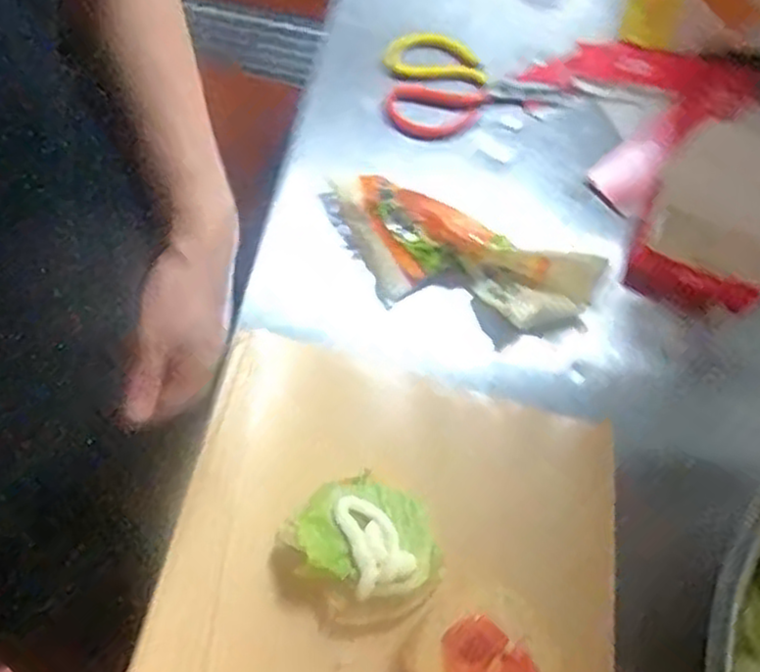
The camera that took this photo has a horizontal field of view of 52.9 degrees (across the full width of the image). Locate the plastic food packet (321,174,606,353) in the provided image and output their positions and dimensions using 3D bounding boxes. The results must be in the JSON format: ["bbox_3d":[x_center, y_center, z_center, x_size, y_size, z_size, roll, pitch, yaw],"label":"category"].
[{"bbox_3d":[0.061,-0.062,0.657,0.243,0.054,0.097,23,71,3],"label":"plastic food packet"}]

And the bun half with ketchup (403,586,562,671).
[{"bbox_3d":[0.077,0.236,0.549,0.100,0.025,0.102,-32,77,-14],"label":"bun half with ketchup"}]

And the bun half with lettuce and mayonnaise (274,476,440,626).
[{"bbox_3d":[-0.008,0.158,0.567,0.102,0.047,0.109,-35,78,-15],"label":"bun half with lettuce and mayonnaise"}]

